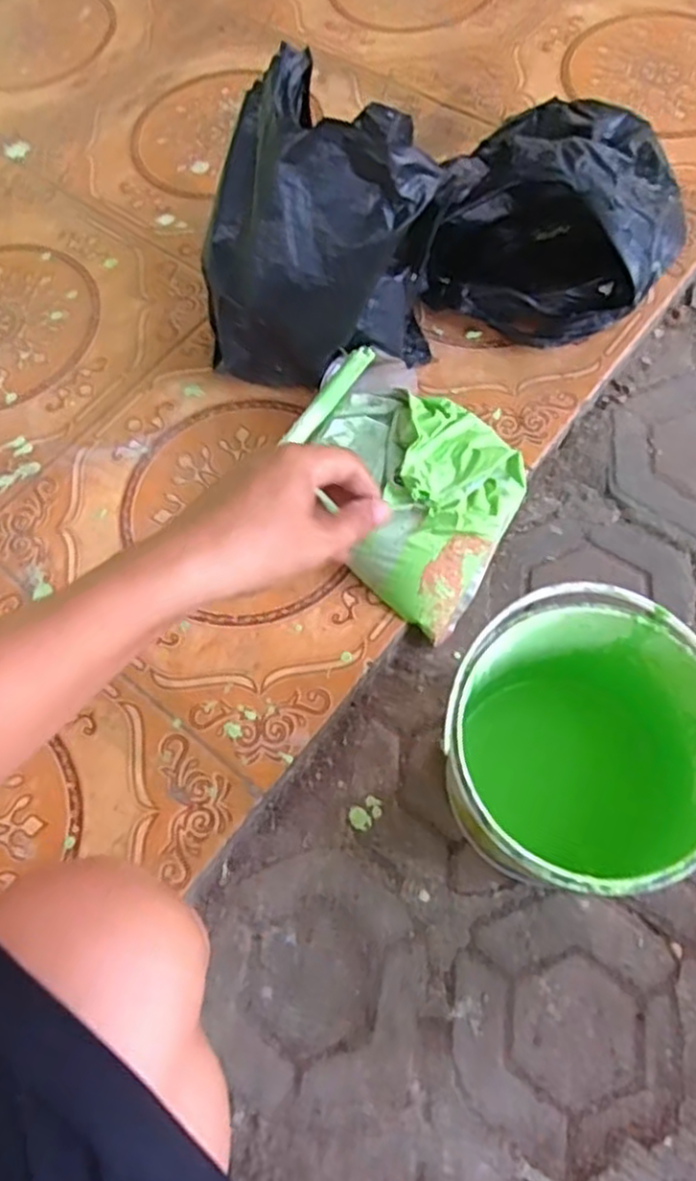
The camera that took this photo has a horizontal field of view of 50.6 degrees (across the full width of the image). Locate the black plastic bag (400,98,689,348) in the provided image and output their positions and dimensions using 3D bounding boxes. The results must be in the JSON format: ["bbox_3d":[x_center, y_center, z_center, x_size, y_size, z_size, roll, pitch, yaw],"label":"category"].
[{"bbox_3d":[0.206,-0.400,0.748,0.257,0.168,0.245,4,67,5],"label":"black plastic bag"}]

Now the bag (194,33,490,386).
[{"bbox_3d":[-0.014,-0.320,0.687,0.237,0.251,0.135,-4,65,3],"label":"bag"}]

